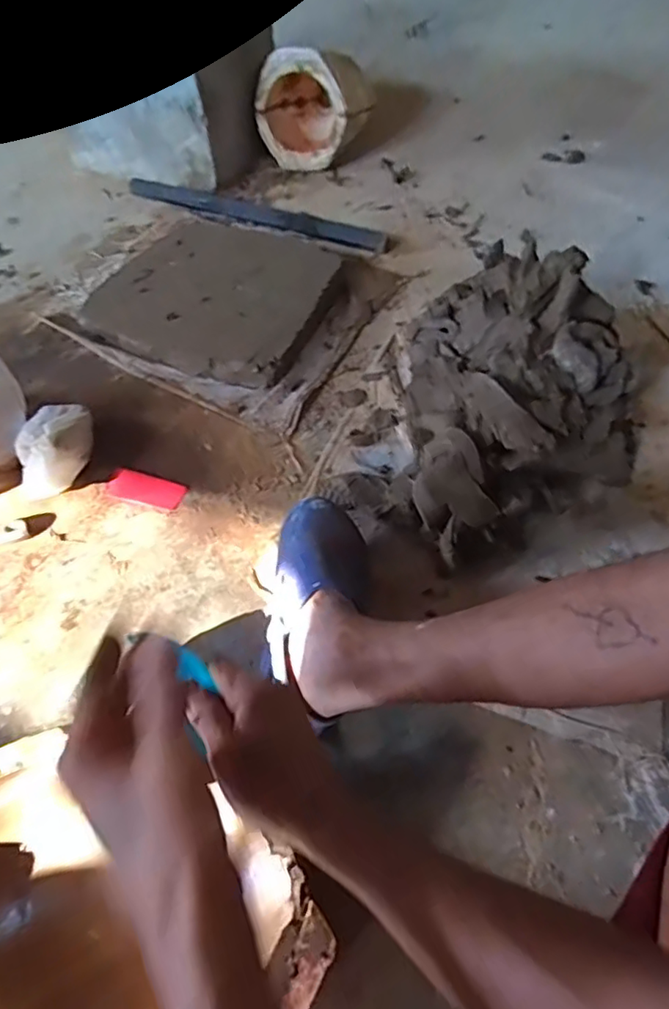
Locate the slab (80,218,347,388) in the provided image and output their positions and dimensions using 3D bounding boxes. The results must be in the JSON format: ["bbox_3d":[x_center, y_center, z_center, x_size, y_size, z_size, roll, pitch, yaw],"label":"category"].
[{"bbox_3d":[-0.195,-0.367,0.980,0.426,0.052,0.344,22,59,14],"label":"slab"}]

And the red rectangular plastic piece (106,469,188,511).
[{"bbox_3d":[-0.254,-0.018,0.786,0.102,0.005,0.043,15,58,10],"label":"red rectangular plastic piece"}]

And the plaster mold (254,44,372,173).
[{"bbox_3d":[-0.045,-0.853,1.237,0.210,0.195,0.189,20,59,12],"label":"plaster mold"}]

